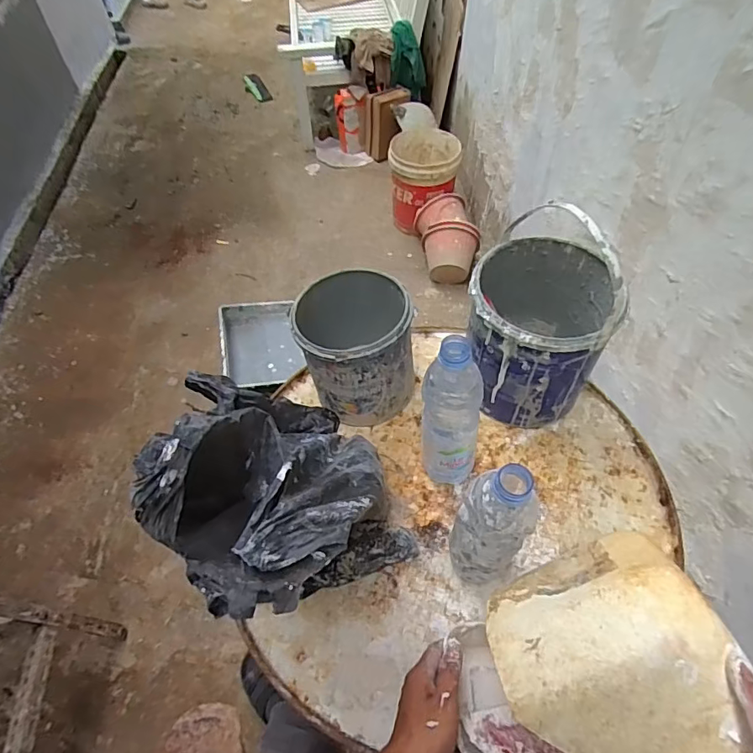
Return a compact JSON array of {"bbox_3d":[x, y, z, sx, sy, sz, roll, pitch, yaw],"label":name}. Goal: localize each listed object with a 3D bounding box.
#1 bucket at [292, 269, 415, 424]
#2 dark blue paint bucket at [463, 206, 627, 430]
[{"bbox_3d":[-0.030,-0.038,0.682,0.142,0.158,0.147,0,53,0],"label":"bucket"},{"bbox_3d":[0.210,-0.081,0.644,0.173,0.266,0.192,17,55,12],"label":"dark blue paint bucket"}]

